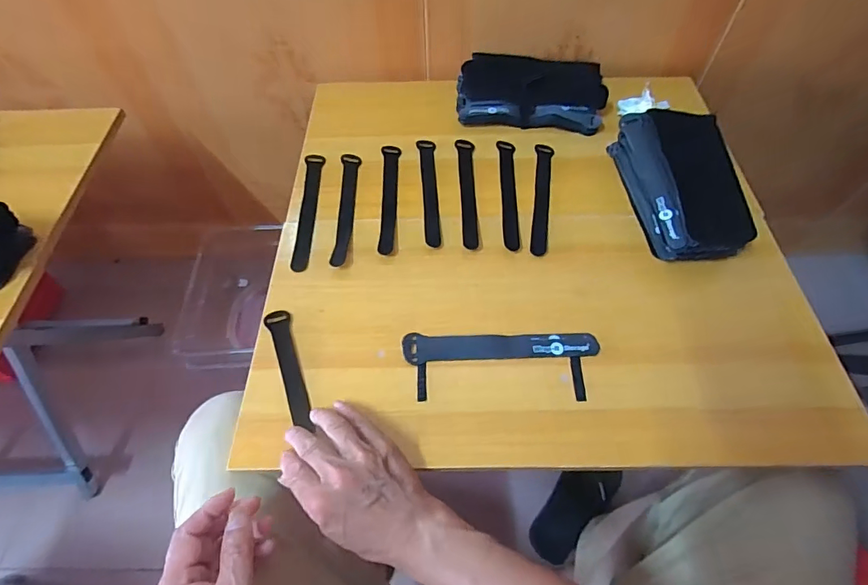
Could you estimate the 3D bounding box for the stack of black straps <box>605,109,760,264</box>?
[{"bbox_3d":[0.296,-0.131,0.537,0.095,0.078,0.207,-5,59,-2],"label":"stack of black straps"}]

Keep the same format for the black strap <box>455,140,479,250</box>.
[{"bbox_3d":[0.045,-0.130,0.584,0.023,0.009,0.181,-2,59,0],"label":"black strap"}]

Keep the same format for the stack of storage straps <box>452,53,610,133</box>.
[{"bbox_3d":[0.139,-0.285,0.652,0.213,0.050,0.096,10,59,7],"label":"stack of storage straps"}]

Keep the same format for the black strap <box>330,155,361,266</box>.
[{"bbox_3d":[-0.112,-0.111,0.578,0.023,0.009,0.188,-2,59,0],"label":"black strap"}]

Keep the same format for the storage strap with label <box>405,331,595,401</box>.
[{"bbox_3d":[0.069,0.072,0.456,0.196,0.005,0.069,-1,59,0],"label":"storage strap with label"}]

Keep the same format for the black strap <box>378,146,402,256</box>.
[{"bbox_3d":[-0.057,-0.124,0.582,0.023,0.006,0.182,-2,59,0],"label":"black strap"}]

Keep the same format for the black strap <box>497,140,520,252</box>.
[{"bbox_3d":[0.097,-0.130,0.583,0.022,0.005,0.185,0,59,1],"label":"black strap"}]

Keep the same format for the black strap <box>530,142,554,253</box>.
[{"bbox_3d":[0.140,-0.125,0.579,0.023,0.004,0.190,7,59,5],"label":"black strap"}]

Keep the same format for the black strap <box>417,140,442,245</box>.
[{"bbox_3d":[-0.006,-0.134,0.591,0.024,0.005,0.184,-2,59,-1],"label":"black strap"}]

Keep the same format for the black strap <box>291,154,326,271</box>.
[{"bbox_3d":[-0.161,-0.108,0.579,0.025,0.004,0.191,-3,59,-1],"label":"black strap"}]

